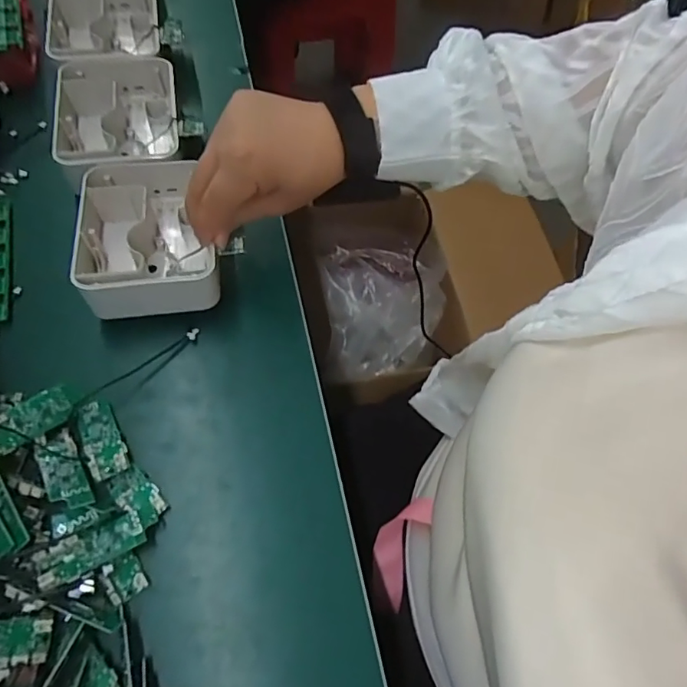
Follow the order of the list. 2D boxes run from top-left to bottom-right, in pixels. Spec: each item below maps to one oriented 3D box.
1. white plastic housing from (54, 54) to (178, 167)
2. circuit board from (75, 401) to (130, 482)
[{"bbox_3d":[-0.196,-0.199,0.456,0.101,0.039,0.133,-9,66,-7],"label":"white plastic housing"},{"bbox_3d":[-0.165,0.064,0.349,0.024,0.005,0.060,-20,57,-27],"label":"circuit board"}]

